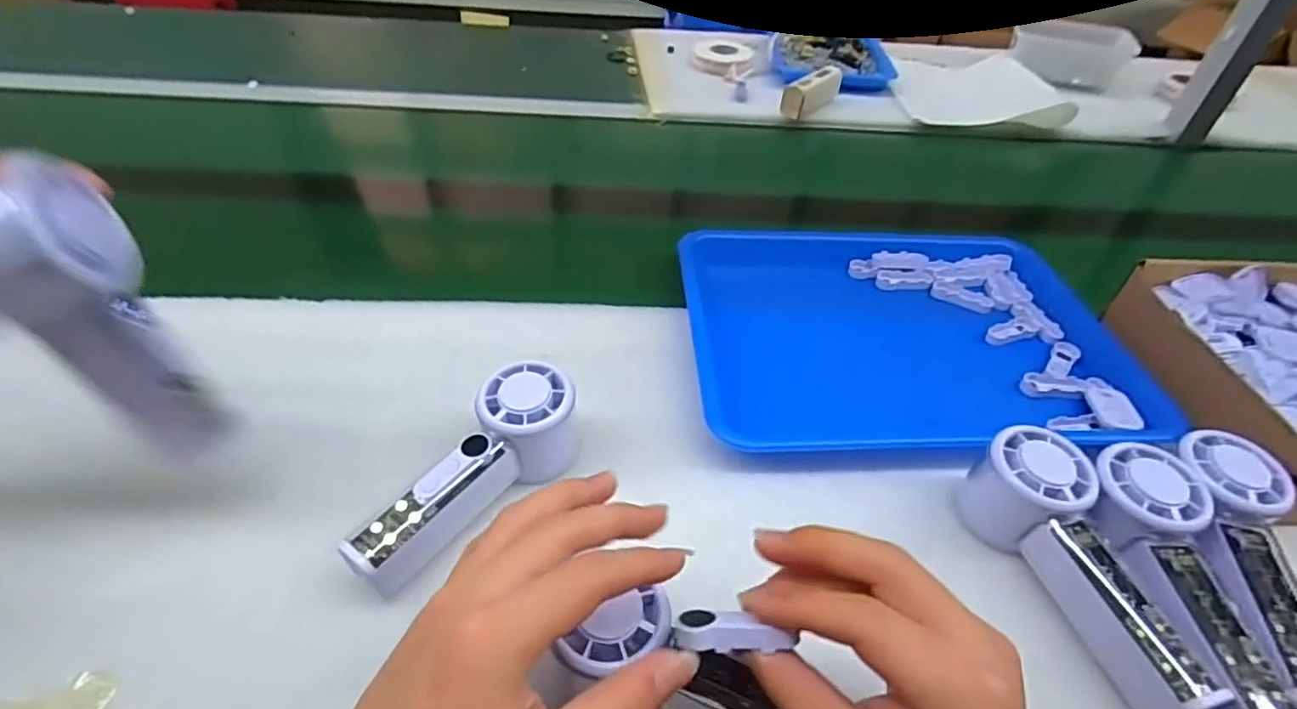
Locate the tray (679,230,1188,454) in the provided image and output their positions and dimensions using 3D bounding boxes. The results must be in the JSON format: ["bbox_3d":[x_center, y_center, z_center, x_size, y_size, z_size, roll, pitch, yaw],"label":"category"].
[{"bbox_3d":[0.205,-0.022,0.520,0.341,0.033,0.254,0,44,-5],"label":"tray"}]

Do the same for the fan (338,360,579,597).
[{"bbox_3d":[-0.104,0.068,0.363,0.053,0.052,0.149,32,50,26],"label":"fan"}]

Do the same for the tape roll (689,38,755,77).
[{"bbox_3d":[0.112,-0.459,0.961,0.093,0.021,0.111,4,44,0],"label":"tape roll"}]

